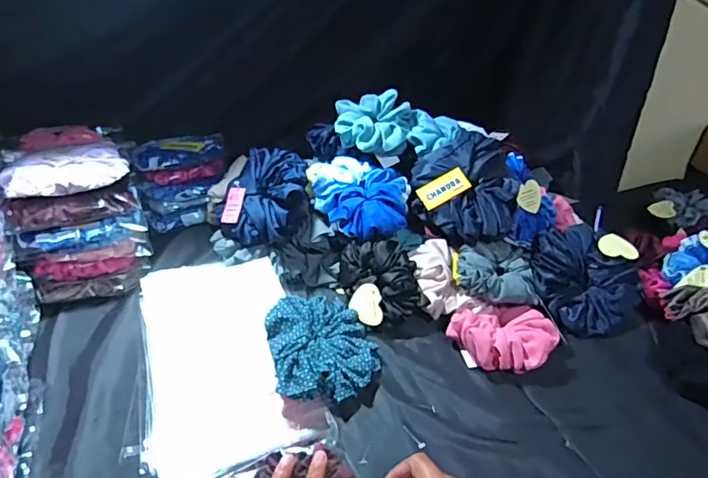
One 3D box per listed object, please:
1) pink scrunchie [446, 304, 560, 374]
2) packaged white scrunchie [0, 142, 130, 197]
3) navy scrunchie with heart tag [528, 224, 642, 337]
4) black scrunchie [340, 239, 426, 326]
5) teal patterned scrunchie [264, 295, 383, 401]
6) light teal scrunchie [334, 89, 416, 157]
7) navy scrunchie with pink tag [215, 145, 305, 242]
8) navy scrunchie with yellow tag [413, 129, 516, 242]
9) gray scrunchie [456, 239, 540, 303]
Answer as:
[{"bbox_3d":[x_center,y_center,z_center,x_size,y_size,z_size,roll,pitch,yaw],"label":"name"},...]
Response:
[{"bbox_3d":[0.172,0.114,0.577,0.108,0.047,0.084,-11,39,-18],"label":"pink scrunchie"},{"bbox_3d":[-0.327,-0.078,0.583,0.123,0.023,0.086,-14,40,-22],"label":"packaged white scrunchie"},{"bbox_3d":[0.283,0.054,0.640,0.127,0.084,0.128,26,42,27],"label":"navy scrunchie with heart tag"},{"bbox_3d":[0.034,0.042,0.606,0.080,0.056,0.088,-8,38,-15],"label":"black scrunchie"},{"bbox_3d":[-0.034,0.114,0.555,0.112,0.053,0.129,-8,38,-15],"label":"teal patterned scrunchie"},{"bbox_3d":[0.027,-0.144,0.654,0.101,0.056,0.080,5,36,2],"label":"light teal scrunchie"},{"bbox_3d":[-0.114,-0.051,0.646,0.116,0.130,0.045,50,11,25],"label":"navy scrunchie with pink tag"},{"bbox_3d":[0.136,-0.059,0.632,0.120,0.045,0.131,-17,77,-6],"label":"navy scrunchie with yellow tag"},{"bbox_3d":[0.167,0.043,0.611,0.092,0.047,0.076,-4,37,-10],"label":"gray scrunchie"}]

